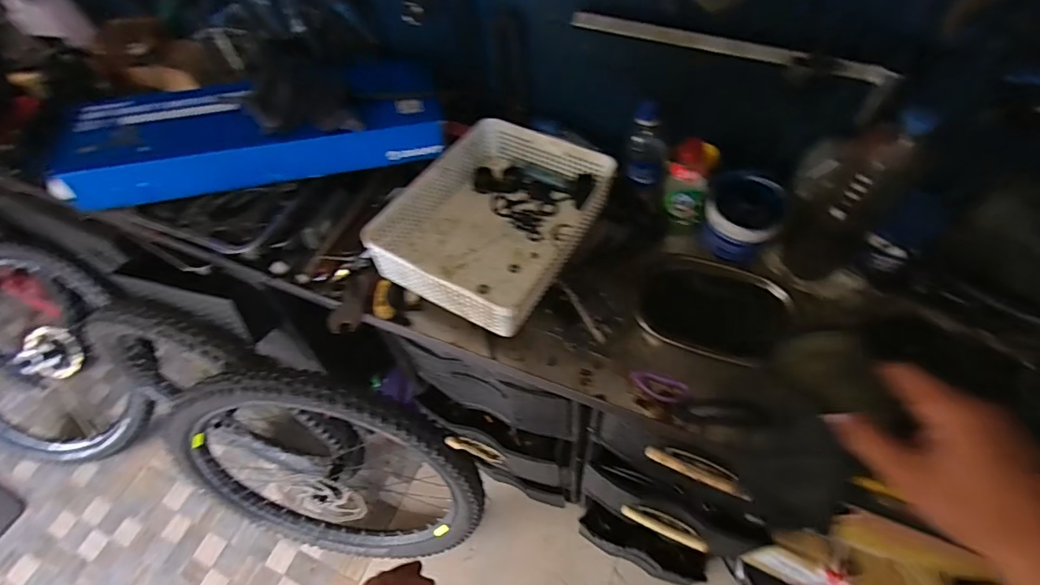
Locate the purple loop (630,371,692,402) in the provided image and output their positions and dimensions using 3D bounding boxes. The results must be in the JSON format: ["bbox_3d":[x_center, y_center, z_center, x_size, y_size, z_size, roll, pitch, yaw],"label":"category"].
[{"bbox_3d":[0.181,0.122,0.635,0.080,0.005,0.034,20,62,28],"label":"purple loop"}]

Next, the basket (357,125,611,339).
[{"bbox_3d":[-0.033,-0.113,0.744,0.252,0.093,0.327,22,61,18],"label":"basket"}]

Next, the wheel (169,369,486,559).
[{"bbox_3d":[-0.409,0.413,1.090,0.646,0.681,0.067,-2,39,10],"label":"wheel"}]

